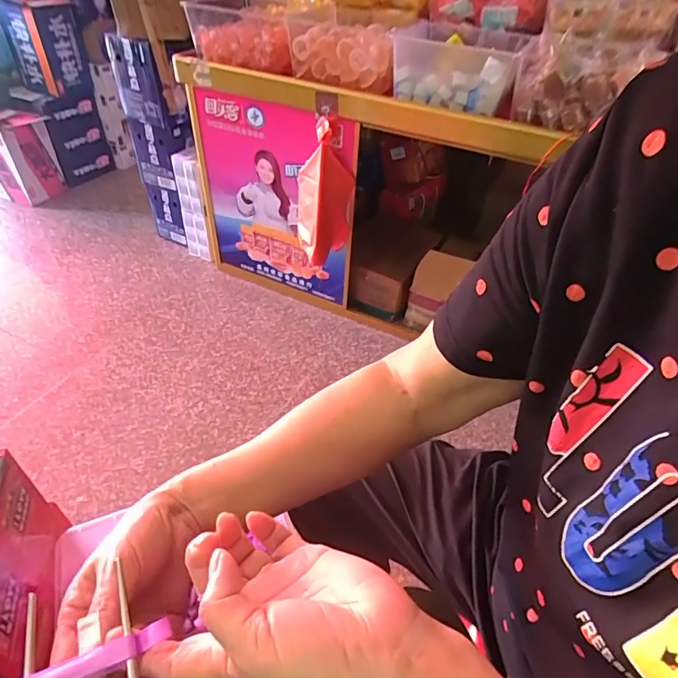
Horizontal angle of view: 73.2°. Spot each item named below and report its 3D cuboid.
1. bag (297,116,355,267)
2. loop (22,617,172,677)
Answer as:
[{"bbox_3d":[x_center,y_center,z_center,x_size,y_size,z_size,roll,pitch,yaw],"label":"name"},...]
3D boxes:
[{"bbox_3d":[-0.038,-0.422,1.339,0.160,0.373,0.178,-1,43,-6],"label":"bag"},{"bbox_3d":[-0.122,0.163,0.232,0.069,0.004,0.013,-14,43,-21],"label":"loop"}]

